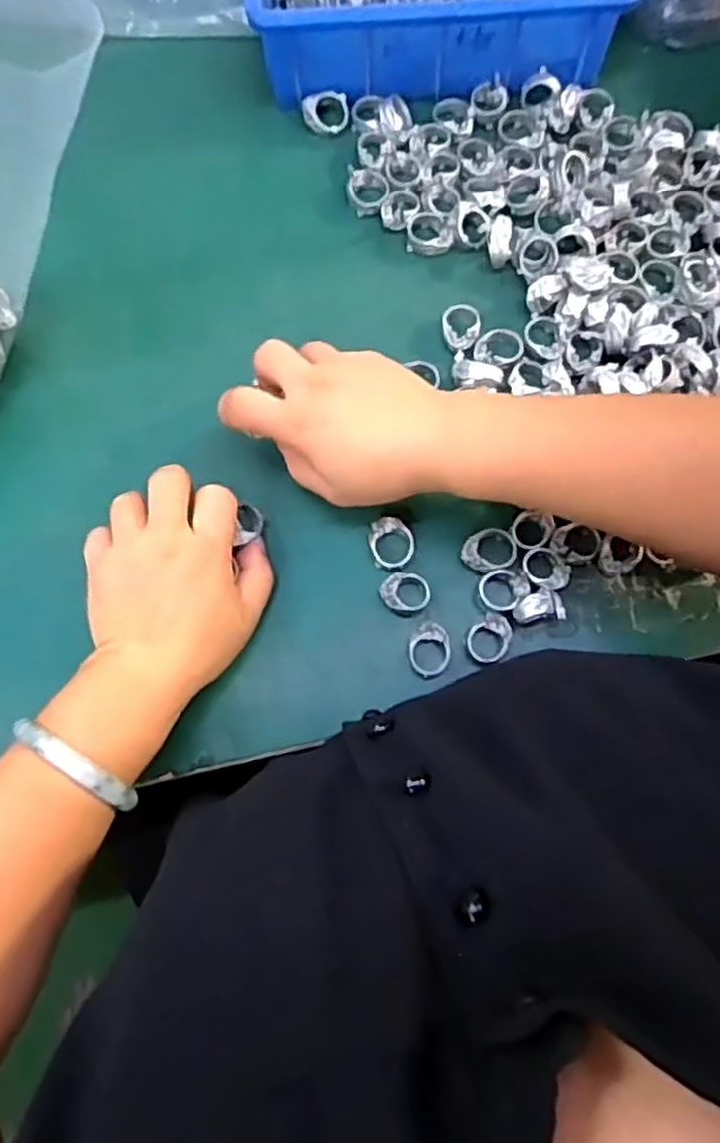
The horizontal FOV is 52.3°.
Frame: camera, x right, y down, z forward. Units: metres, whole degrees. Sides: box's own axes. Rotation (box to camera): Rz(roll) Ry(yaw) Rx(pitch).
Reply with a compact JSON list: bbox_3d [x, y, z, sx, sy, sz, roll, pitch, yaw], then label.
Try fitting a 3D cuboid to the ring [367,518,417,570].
[{"bbox_3d":[0.019,-0.017,0.426,0.027,0.009,0.031,-15,77,-3],"label":"ring"}]

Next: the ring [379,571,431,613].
[{"bbox_3d":[0.026,0.012,0.416,0.029,0.007,0.024,-12,77,-3],"label":"ring"}]

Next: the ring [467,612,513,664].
[{"bbox_3d":[0.074,0.038,0.415,0.028,0.009,0.023,-42,80,-9],"label":"ring"}]

